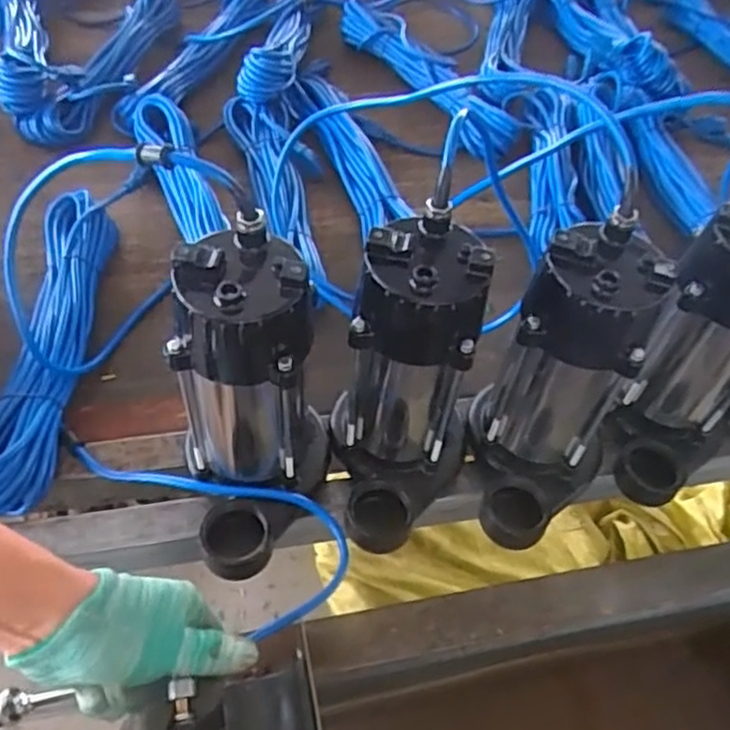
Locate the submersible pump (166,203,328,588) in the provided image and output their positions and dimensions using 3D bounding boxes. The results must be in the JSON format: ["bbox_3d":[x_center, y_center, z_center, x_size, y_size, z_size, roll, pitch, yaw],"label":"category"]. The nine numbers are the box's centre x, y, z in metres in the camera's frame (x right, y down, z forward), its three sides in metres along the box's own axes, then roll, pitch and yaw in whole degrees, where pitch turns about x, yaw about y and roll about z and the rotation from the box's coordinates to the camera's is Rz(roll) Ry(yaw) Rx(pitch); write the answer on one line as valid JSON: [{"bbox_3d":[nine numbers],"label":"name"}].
[{"bbox_3d":[-0.081,0.038,0.507,0.104,0.243,0.149,2,53,-4],"label":"submersible pump"}]

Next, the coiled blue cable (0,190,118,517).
[{"bbox_3d":[-0.295,-0.029,0.649,0.071,0.071,0.337,3,53,-4],"label":"coiled blue cable"}]

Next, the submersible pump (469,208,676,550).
[{"bbox_3d":[0.145,0.017,0.538,0.115,0.221,0.142,35,57,19],"label":"submersible pump"}]

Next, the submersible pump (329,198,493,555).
[{"bbox_3d":[0.035,0.024,0.521,0.106,0.224,0.141,6,53,-1],"label":"submersible pump"}]

